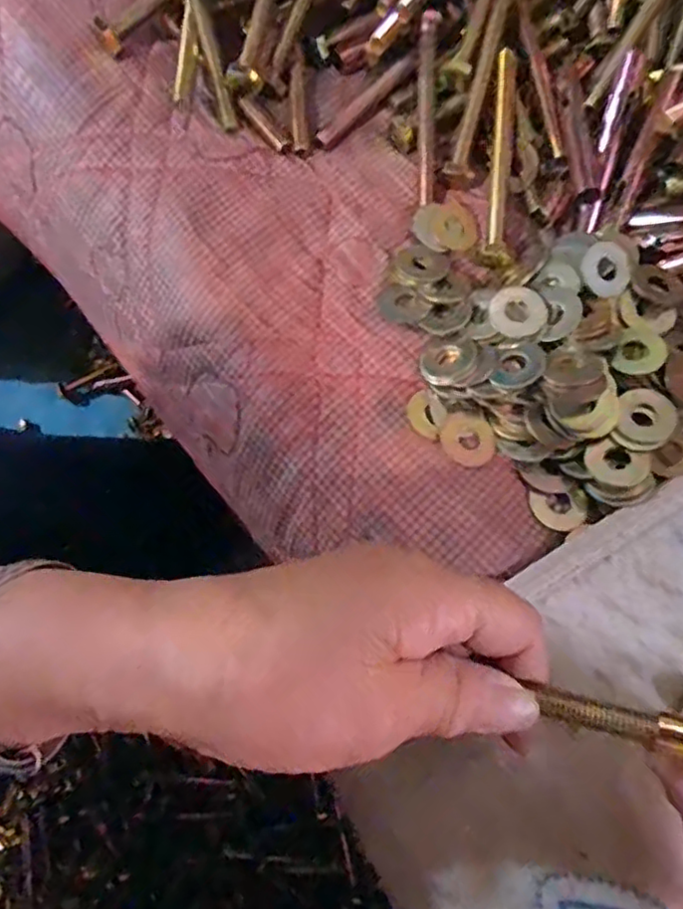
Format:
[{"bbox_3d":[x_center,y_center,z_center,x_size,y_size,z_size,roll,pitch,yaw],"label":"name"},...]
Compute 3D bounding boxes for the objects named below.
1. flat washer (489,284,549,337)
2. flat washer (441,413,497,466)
[{"bbox_3d":[0.077,-0.062,0.278,0.024,0.004,0.024,-31,77,2],"label":"flat washer"},{"bbox_3d":[0.054,-0.006,0.271,0.023,0.004,0.023,0,71,-1],"label":"flat washer"}]

